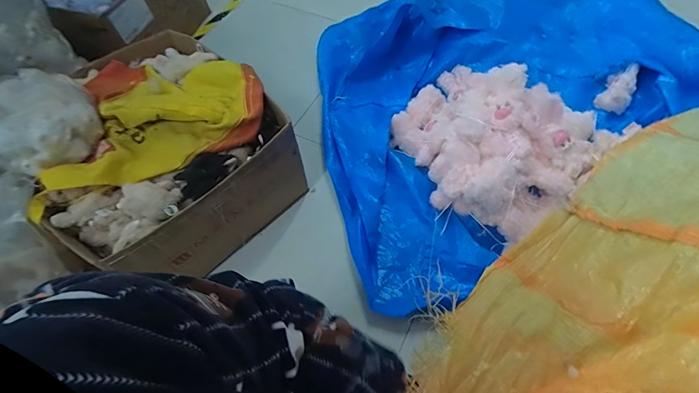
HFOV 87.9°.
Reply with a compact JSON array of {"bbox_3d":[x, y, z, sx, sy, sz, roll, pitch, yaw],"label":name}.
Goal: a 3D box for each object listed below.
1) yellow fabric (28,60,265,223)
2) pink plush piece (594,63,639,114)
[{"bbox_3d":[-0.467,-0.200,0.852,0.491,0.094,0.358,-25,62,-11],"label":"yellow fabric"},{"bbox_3d":[0.879,-0.348,1.186,0.087,0.073,0.182,32,81,19],"label":"pink plush piece"}]

